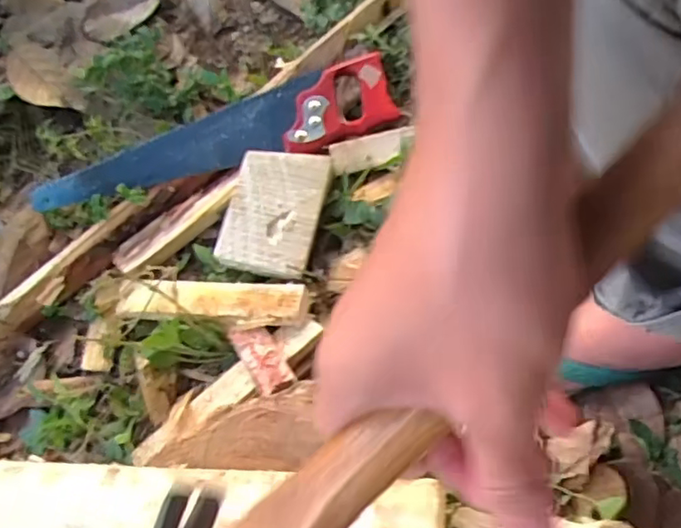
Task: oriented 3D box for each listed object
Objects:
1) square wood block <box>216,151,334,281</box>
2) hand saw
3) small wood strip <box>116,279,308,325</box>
[{"bbox_3d":[-0.068,-0.056,0.639,0.091,0.031,0.129,11,69,11],"label":"square wood block"},{"bbox_3d":[-0.137,-0.132,0.689,0.408,0.029,0.099,-23,67,-3],"label":"hand saw"},{"bbox_3d":[-0.134,0.038,0.627,0.205,0.016,0.042,1,66,17],"label":"small wood strip"}]

